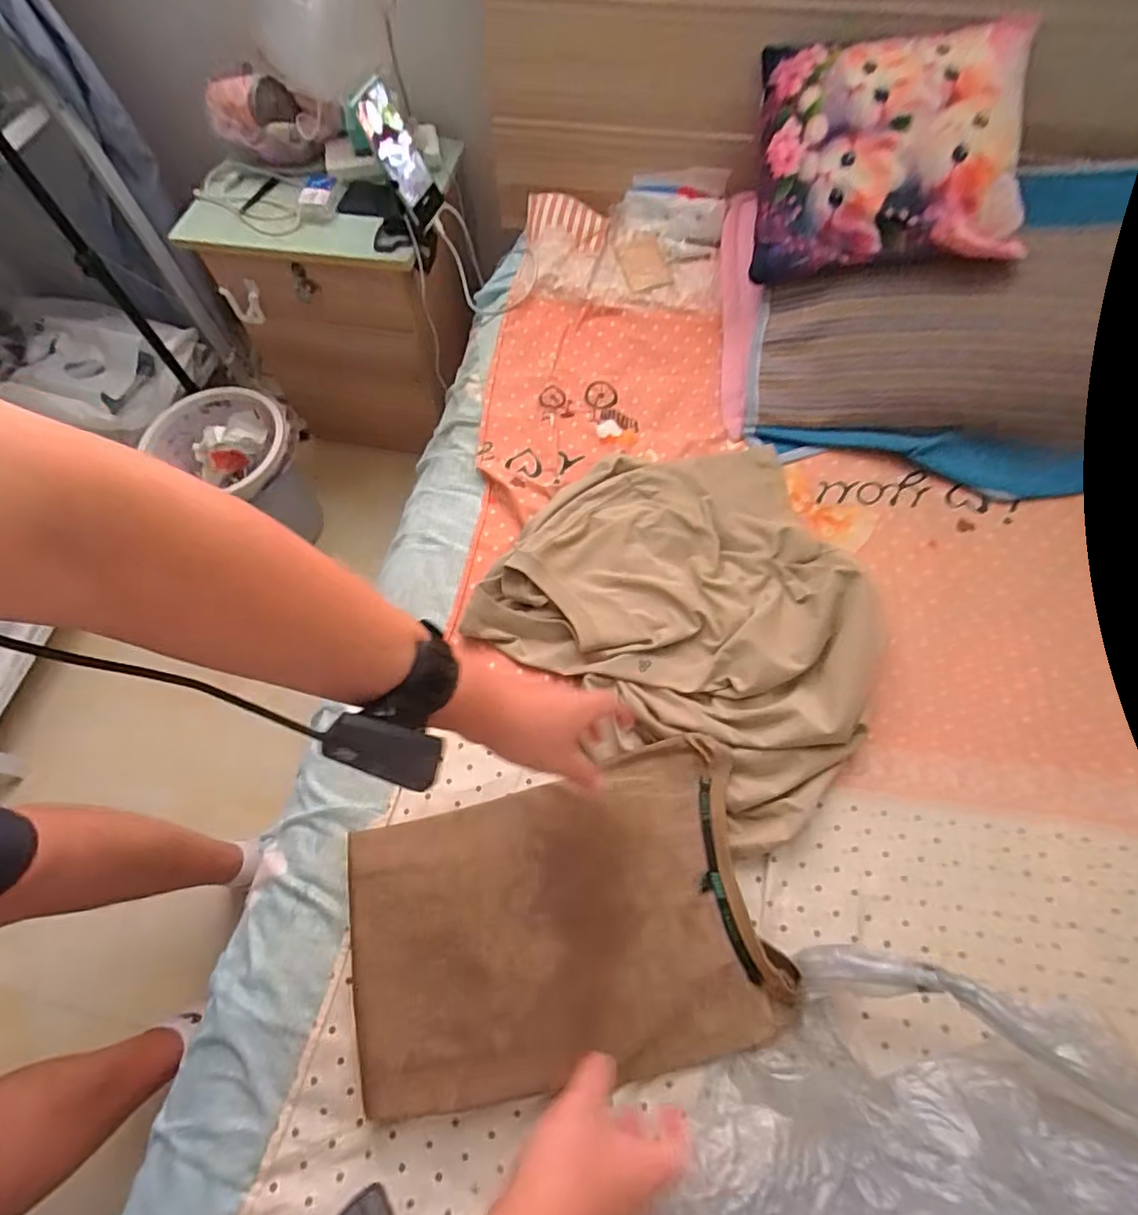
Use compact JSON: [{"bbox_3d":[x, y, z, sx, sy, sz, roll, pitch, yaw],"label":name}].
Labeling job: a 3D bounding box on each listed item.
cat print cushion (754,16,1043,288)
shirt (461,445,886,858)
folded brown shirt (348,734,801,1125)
[{"bbox_3d":[0.423,-0.627,0.797,0.320,0.096,0.343,4,94,19],"label":"cat print cushion"},{"bbox_3d":[0.145,-0.023,0.693,0.430,0.055,0.459,28,68,15],"label":"shirt"},{"bbox_3d":[-0.008,0.286,0.533,0.365,0.035,0.250,-15,64,-5],"label":"folded brown shirt"}]

